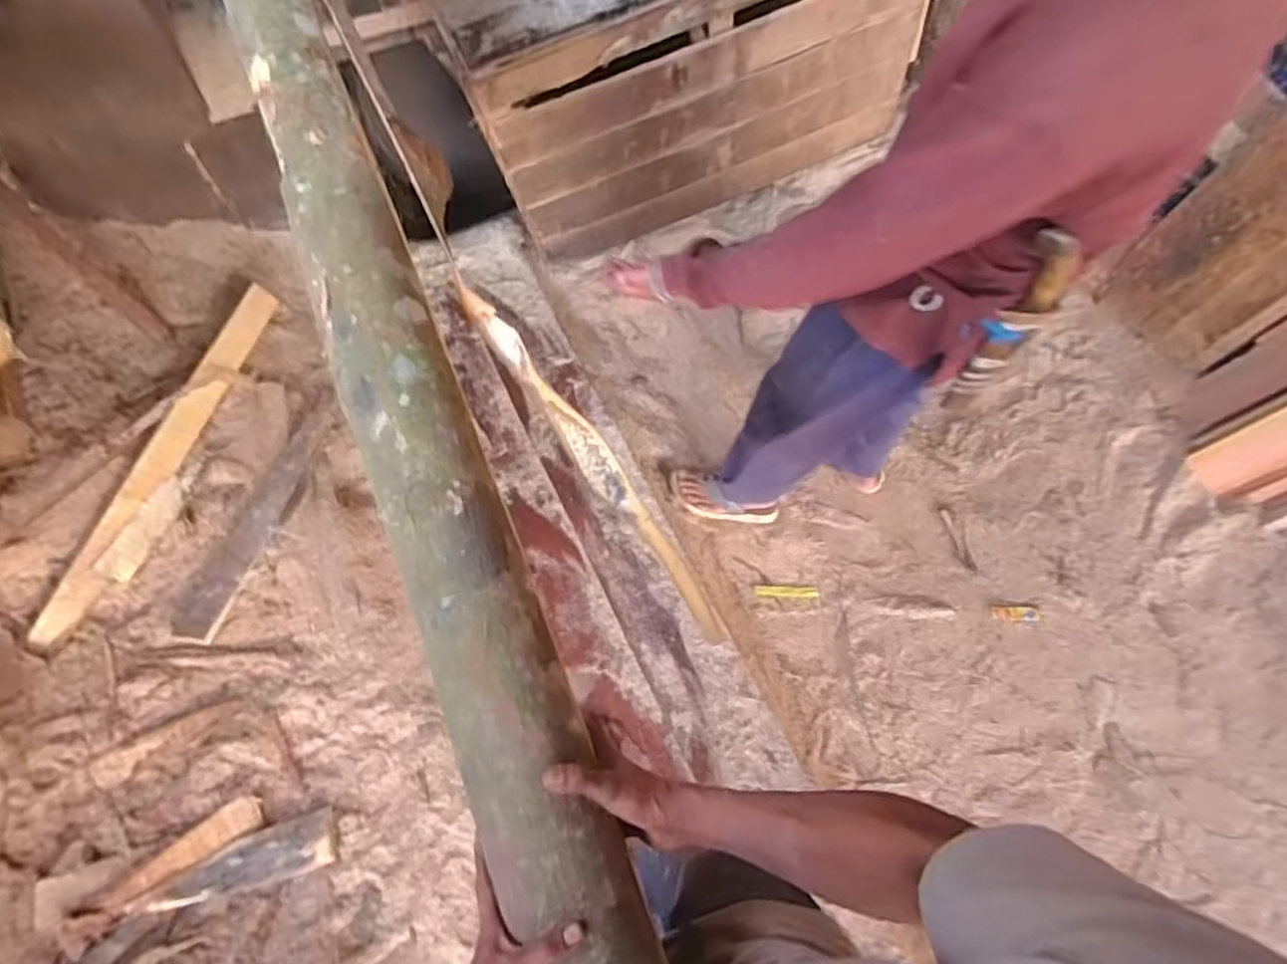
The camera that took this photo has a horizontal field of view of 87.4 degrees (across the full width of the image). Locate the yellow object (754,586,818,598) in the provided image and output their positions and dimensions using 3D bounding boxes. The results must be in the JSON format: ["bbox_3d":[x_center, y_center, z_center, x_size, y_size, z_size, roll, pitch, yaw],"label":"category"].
[{"bbox_3d":[0.334,0.258,1.576,0.148,0.010,0.027,1,67,-1],"label":"yellow object"}]

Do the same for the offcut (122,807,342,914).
[{"bbox_3d":[-0.675,0.647,1.133,0.290,0.020,0.088,-10,65,-30],"label":"offcut"}]

